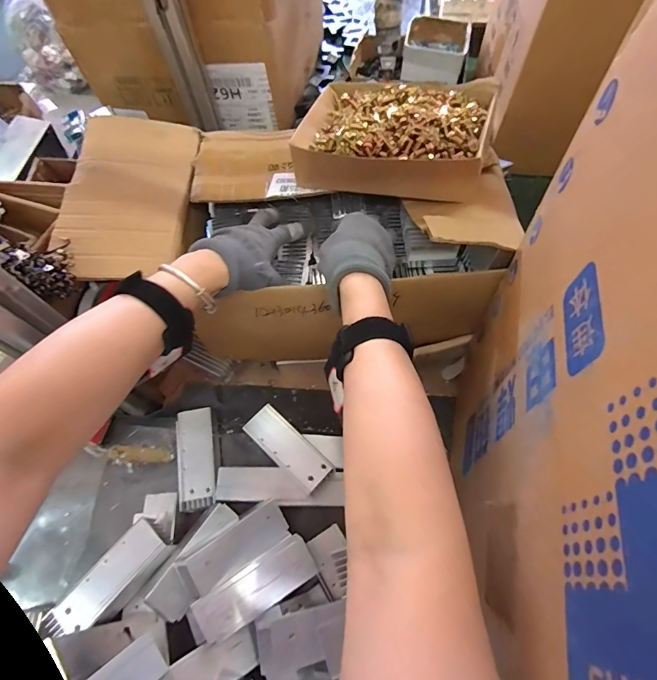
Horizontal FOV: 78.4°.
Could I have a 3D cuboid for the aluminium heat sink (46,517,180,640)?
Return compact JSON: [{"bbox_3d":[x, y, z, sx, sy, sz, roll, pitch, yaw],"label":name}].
[{"bbox_3d":[-0.203,0.229,0.383,0.041,0.034,0.111,38,72,18],"label":"aluminium heat sink"}]

